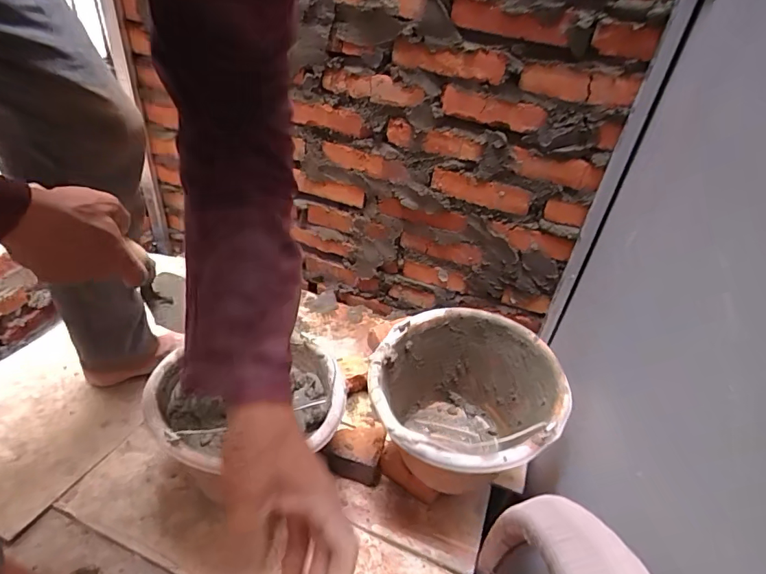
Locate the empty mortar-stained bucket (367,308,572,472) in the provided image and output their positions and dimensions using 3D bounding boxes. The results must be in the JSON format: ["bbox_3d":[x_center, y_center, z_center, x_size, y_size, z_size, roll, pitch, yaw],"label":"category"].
[{"bbox_3d":[0.100,0.177,0.637,0.240,0.187,0.231,5,36,-3],"label":"empty mortar-stained bucket"}]

